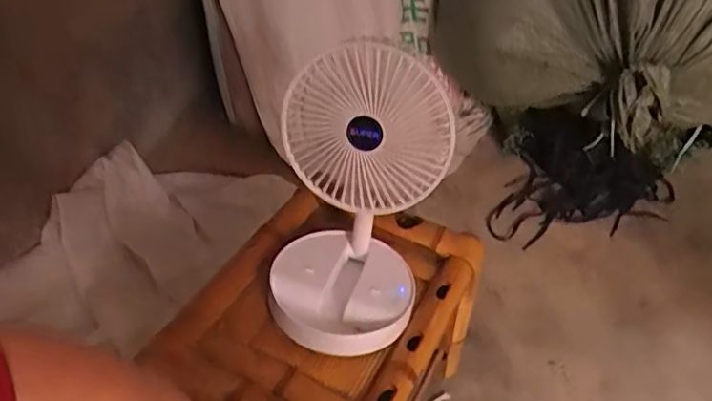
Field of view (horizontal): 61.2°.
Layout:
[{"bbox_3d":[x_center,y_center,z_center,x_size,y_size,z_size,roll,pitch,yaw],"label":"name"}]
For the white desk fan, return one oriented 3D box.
[{"bbox_3d":[-0.005,-0.001,0.596,0.131,0.285,0.157,-29,52,-32],"label":"white desk fan"}]

